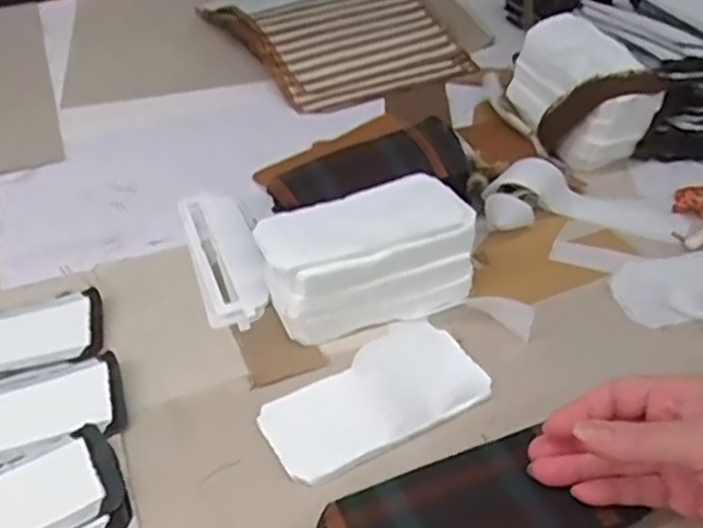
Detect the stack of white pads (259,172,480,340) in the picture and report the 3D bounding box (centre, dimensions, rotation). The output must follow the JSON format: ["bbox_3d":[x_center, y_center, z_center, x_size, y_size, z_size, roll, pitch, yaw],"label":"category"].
[{"bbox_3d":[0.014,-0.005,0.530,0.154,0.069,0.080,-19,39,-16],"label":"stack of white pads"}]

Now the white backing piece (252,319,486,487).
[{"bbox_3d":[0.015,0.085,0.461,0.140,0.011,0.074,-28,42,-25],"label":"white backing piece"}]

